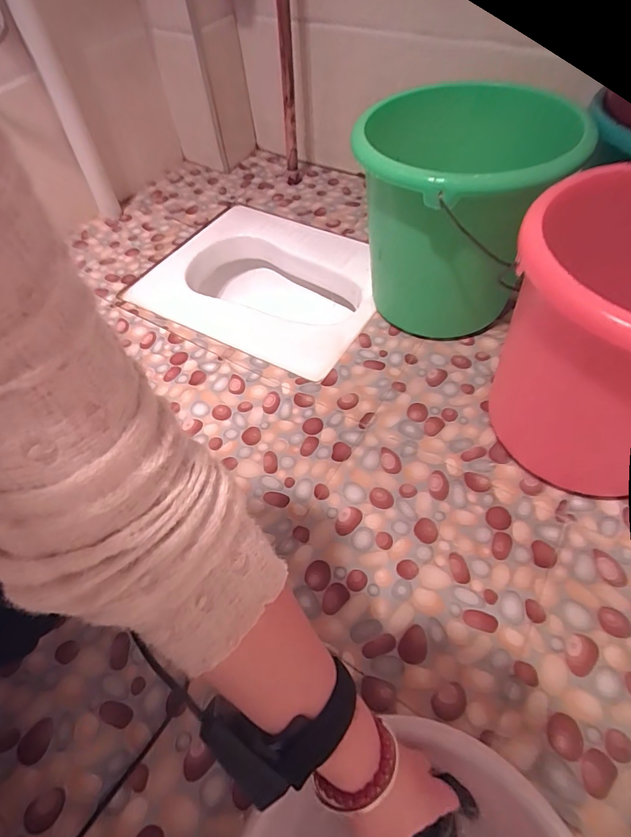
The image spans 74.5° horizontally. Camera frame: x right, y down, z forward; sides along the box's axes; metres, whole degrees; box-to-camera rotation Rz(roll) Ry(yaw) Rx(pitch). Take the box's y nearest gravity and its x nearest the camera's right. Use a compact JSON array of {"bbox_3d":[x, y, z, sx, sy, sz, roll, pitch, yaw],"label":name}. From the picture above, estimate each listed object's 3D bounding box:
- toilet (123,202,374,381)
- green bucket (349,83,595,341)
[{"bbox_3d":[-0.104,-0.258,0.977,0.506,0.219,0.413,22,60,18],"label":"toilet"},{"bbox_3d":[0.208,-0.300,0.680,0.266,0.326,0.294,1,54,5],"label":"green bucket"}]

